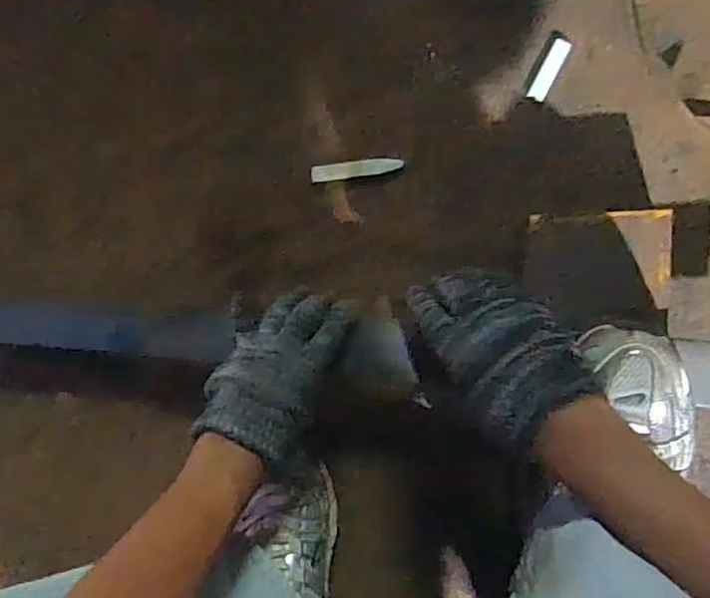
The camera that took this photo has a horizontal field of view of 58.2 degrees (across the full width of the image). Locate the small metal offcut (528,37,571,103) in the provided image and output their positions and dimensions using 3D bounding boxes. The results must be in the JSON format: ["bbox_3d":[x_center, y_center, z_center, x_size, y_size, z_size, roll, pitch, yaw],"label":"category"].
[{"bbox_3d":[0.151,-0.177,0.492,0.013,0.004,0.048,27,101,2],"label":"small metal offcut"}]

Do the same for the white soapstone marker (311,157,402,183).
[{"bbox_3d":[0.001,-0.106,0.523,0.074,0.007,0.014,-6,98,7],"label":"white soapstone marker"}]

